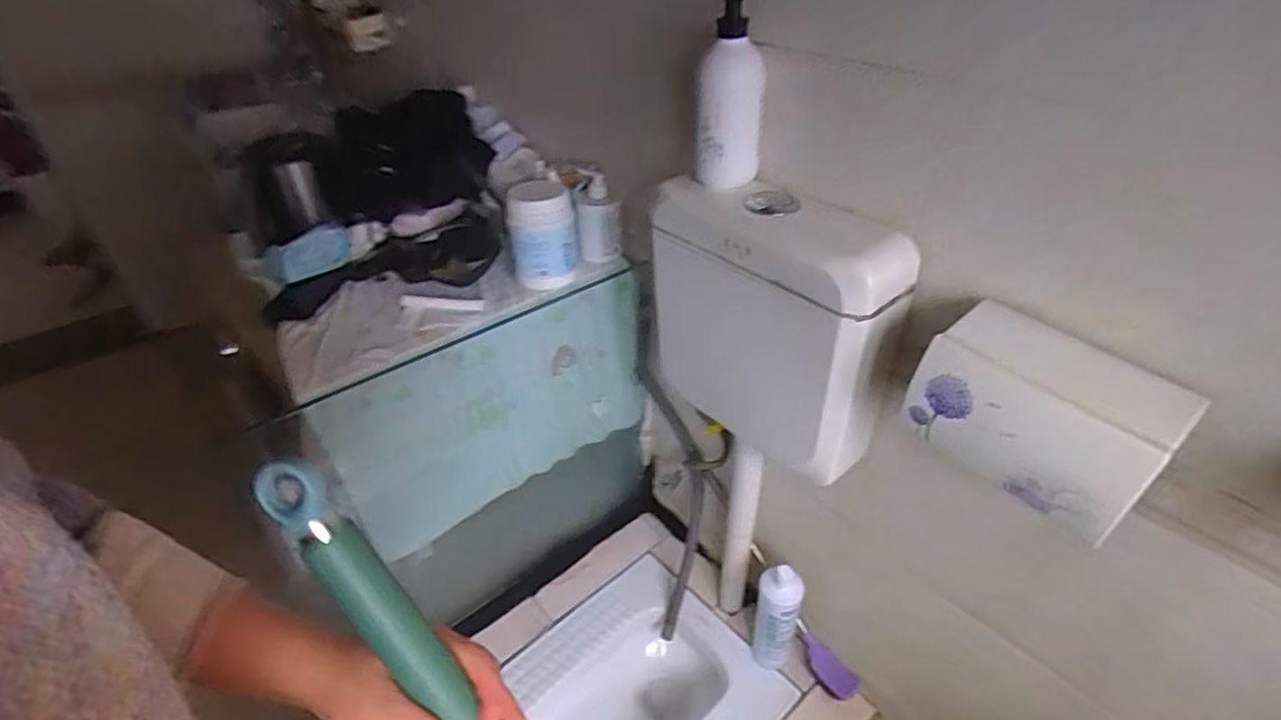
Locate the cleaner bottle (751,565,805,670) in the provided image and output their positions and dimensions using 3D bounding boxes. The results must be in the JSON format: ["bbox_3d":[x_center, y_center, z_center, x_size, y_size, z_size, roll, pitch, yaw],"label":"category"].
[{"bbox_3d":[0.246,0.486,1.161,0.077,0.273,0.069,11,39,15],"label":"cleaner bottle"}]

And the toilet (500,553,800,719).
[{"bbox_3d":[-0.045,0.699,1.201,0.559,0.185,0.430,-32,47,-33],"label":"toilet"}]

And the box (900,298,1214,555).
[{"bbox_3d":[0.379,0.048,0.604,0.112,0.130,0.205,-31,46,-33],"label":"box"}]

